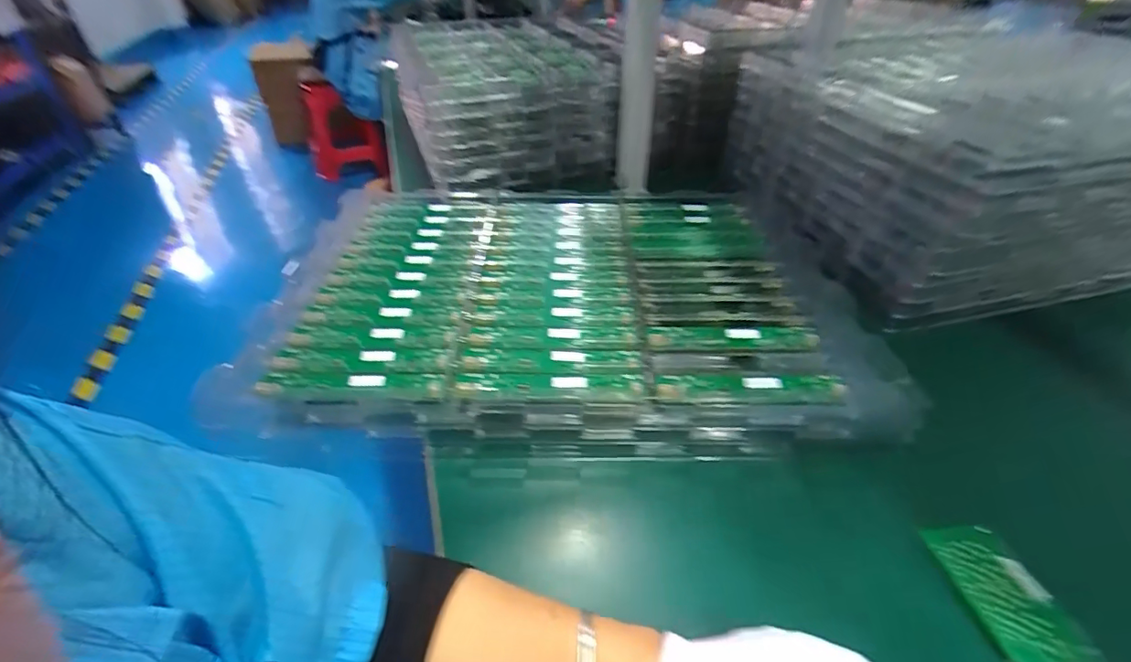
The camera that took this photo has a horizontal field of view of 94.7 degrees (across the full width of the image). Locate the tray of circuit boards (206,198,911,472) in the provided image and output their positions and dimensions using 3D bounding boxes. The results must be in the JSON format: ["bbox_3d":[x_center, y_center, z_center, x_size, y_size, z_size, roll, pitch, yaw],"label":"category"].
[{"bbox_3d":[-0.003,-0.047,0.647,0.662,0.058,0.444,0,38,1],"label":"tray of circuit boards"}]

